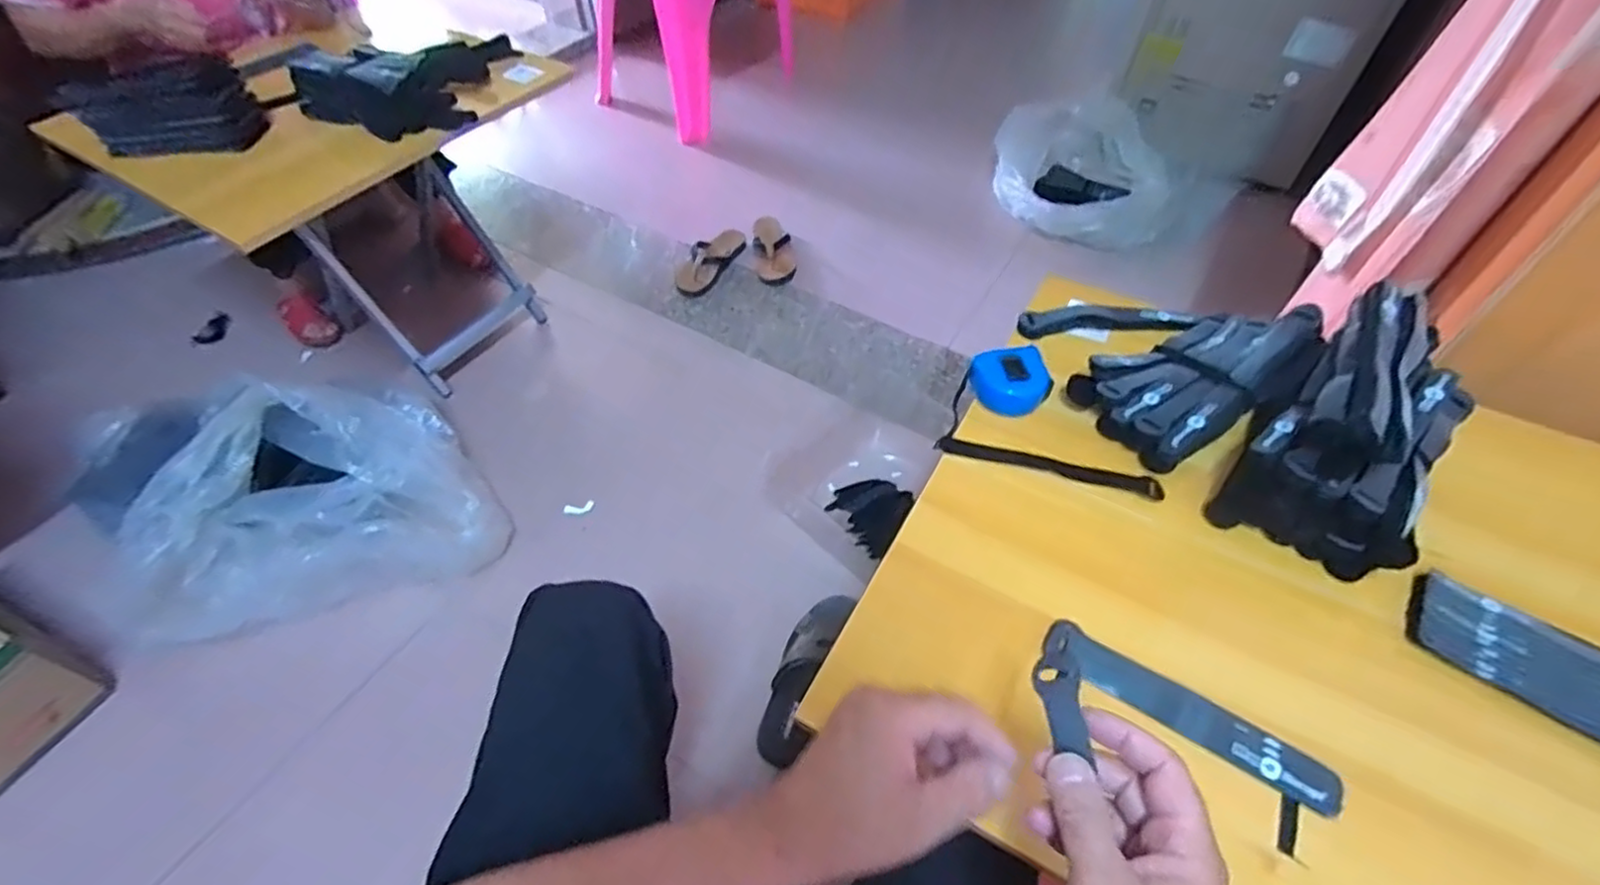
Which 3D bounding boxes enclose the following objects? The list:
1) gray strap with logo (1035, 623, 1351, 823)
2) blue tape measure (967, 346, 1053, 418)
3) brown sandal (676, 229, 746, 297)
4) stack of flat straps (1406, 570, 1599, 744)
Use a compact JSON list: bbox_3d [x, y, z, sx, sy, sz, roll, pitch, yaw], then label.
[{"bbox_3d":[0.274,0.192,0.484,0.200,0.014,0.041,27,56,21],"label":"gray strap with logo"},{"bbox_3d":[0.208,-0.061,0.671,0.064,0.038,0.060,-15,52,-11],"label":"blue tape measure"},{"bbox_3d":[-0.211,-0.436,1.621,0.097,0.058,0.236,24,55,19],"label":"brown sandal"},{"bbox_3d":[0.557,0.169,0.487,0.201,0.030,0.065,32,58,24],"label":"stack of flat straps"}]

